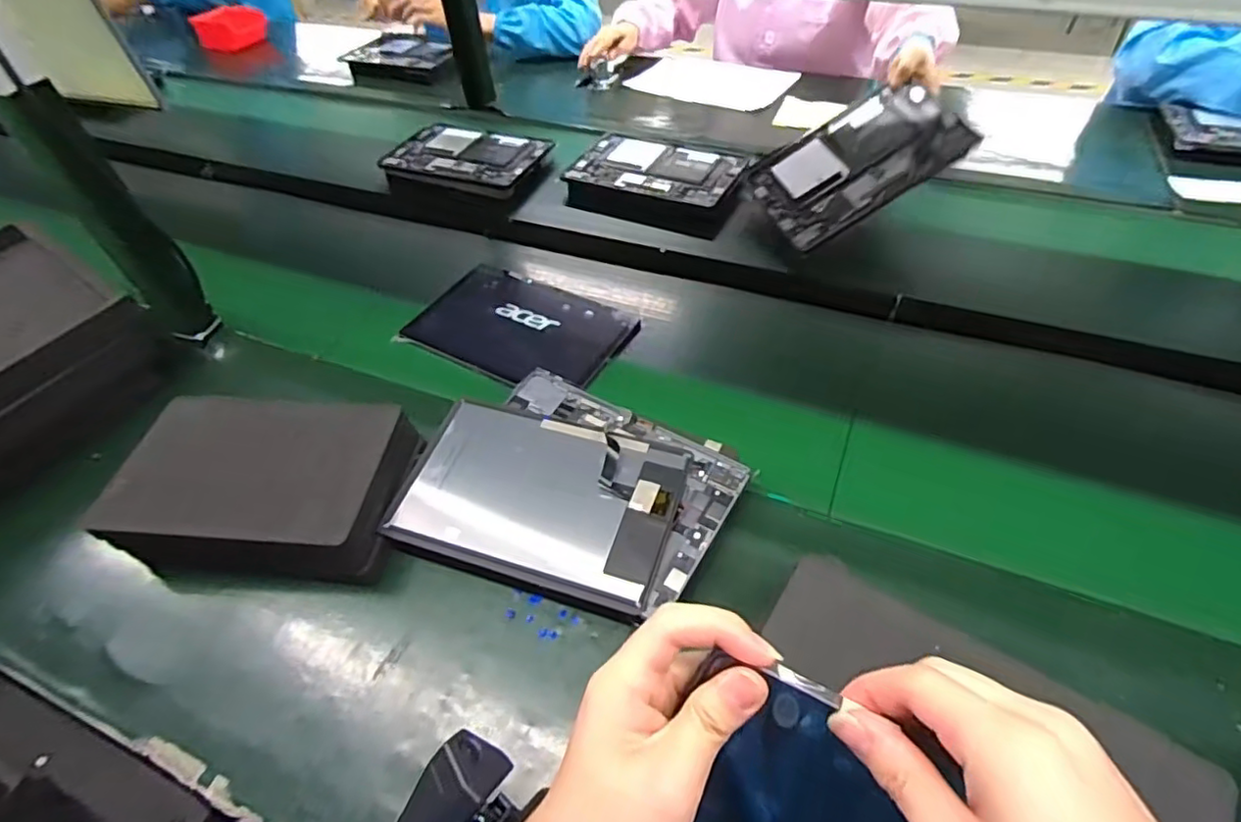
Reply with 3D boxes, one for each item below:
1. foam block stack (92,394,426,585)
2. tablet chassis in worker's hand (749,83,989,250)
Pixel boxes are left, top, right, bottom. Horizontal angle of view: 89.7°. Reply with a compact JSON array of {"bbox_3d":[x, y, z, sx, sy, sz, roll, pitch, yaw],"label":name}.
[{"bbox_3d":[-0.341,0.067,0.593,0.270,0.084,0.170,5,50,7],"label":"foam block stack"},{"bbox_3d":[0.312,-0.333,0.830,0.249,0.020,0.166,-33,61,10],"label":"tablet chassis in worker's hand"}]

